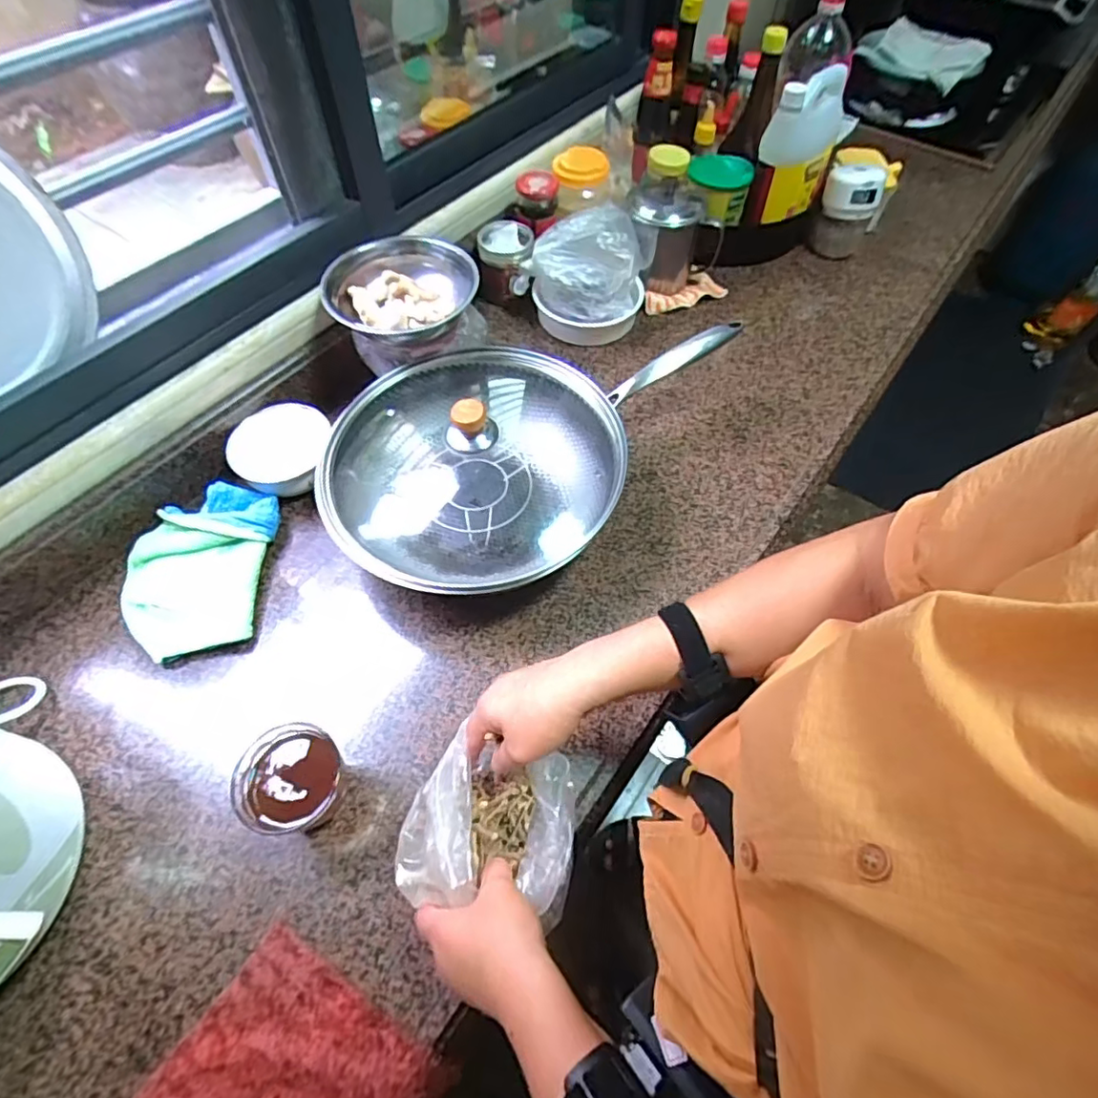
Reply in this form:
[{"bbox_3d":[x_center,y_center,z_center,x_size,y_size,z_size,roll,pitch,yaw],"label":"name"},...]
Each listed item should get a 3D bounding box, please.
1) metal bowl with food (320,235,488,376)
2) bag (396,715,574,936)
[{"bbox_3d":[-0.177,-0.305,0.736,0.181,0.084,0.159,-11,58,-9],"label":"metal bowl with food"},{"bbox_3d":[-0.050,0.231,0.497,0.140,0.097,0.126,5,58,3],"label":"bag"}]

